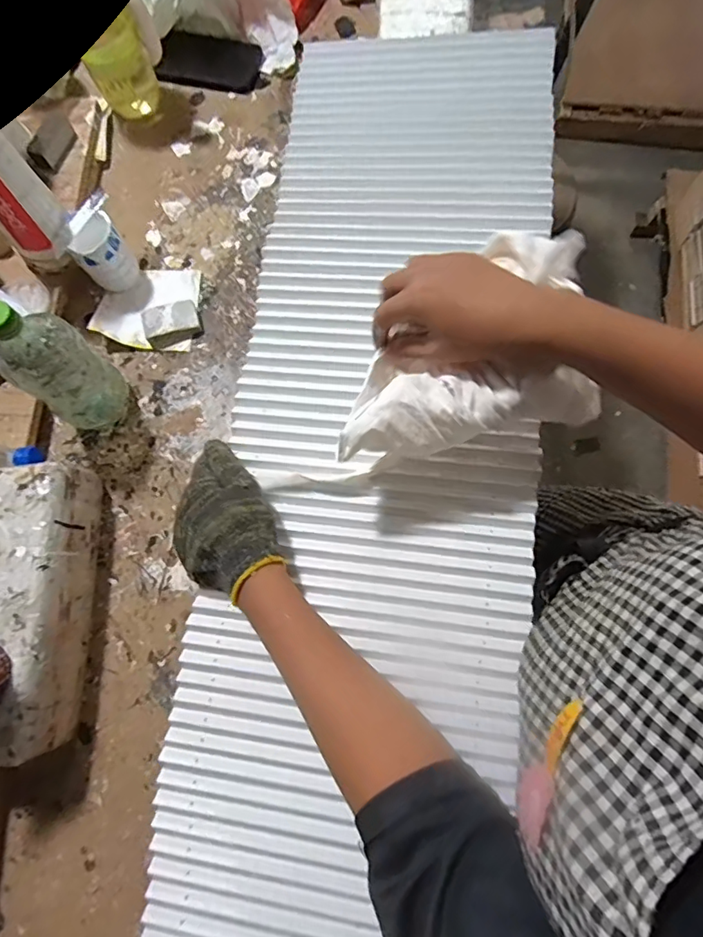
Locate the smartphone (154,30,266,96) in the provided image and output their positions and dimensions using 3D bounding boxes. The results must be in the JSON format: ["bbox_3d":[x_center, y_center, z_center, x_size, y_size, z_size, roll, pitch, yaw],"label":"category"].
[{"bbox_3d":[-0.203,-0.587,0.734,0.144,0.010,0.075,11,90,2],"label":"smartphone"}]

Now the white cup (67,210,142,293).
[{"bbox_3d":[-0.302,-0.263,0.623,0.059,0.079,0.060,0,76,1],"label":"white cup"}]

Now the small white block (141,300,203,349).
[{"bbox_3d":[-0.222,-0.182,0.632,0.066,0.023,0.043,-18,77,-3],"label":"small white block"}]

